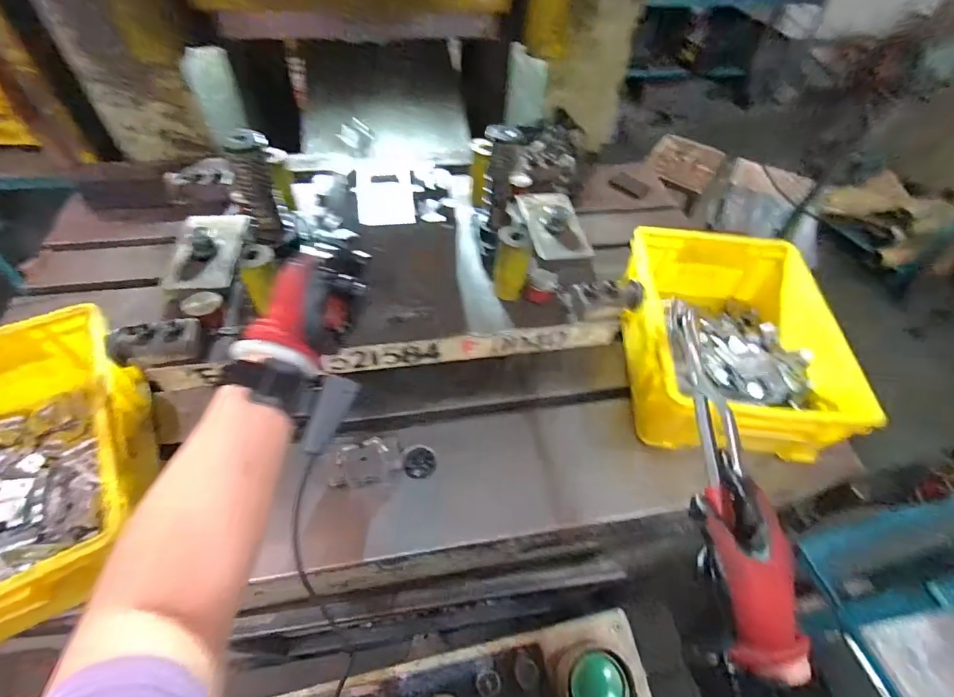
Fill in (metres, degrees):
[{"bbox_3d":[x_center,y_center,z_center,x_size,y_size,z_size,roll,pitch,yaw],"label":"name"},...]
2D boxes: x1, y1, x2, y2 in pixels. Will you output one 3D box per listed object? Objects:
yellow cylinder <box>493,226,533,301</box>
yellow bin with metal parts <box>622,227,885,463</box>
[{"bbox_3d":[0.046,-0.109,0.595,0.042,0.089,0.039,7,53,2],"label":"yellow cylinder"},{"bbox_3d":[0.369,-0.015,0.686,0.262,0.119,0.342,6,53,1],"label":"yellow bin with metal parts"}]

